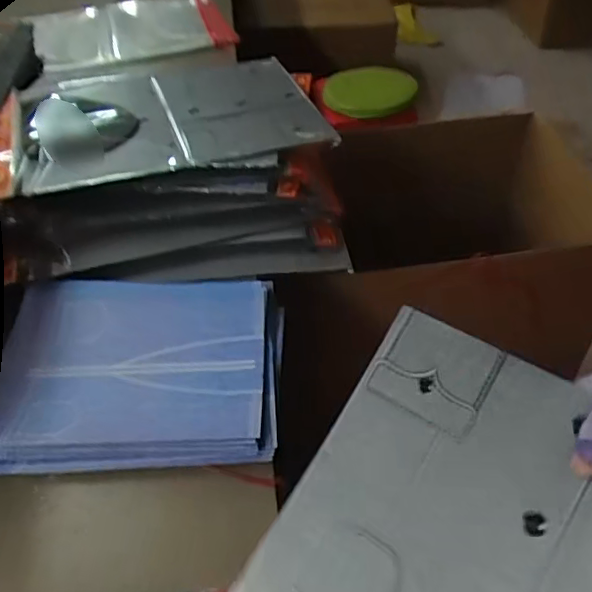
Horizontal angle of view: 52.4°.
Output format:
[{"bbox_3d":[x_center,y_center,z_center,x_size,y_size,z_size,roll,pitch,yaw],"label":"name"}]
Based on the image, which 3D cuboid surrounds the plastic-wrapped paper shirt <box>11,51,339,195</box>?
[{"bbox_3d":[-0.178,-0.247,0.835,0.406,0.053,0.297,-10,46,-8],"label":"plastic-wrapped paper shirt"}]

